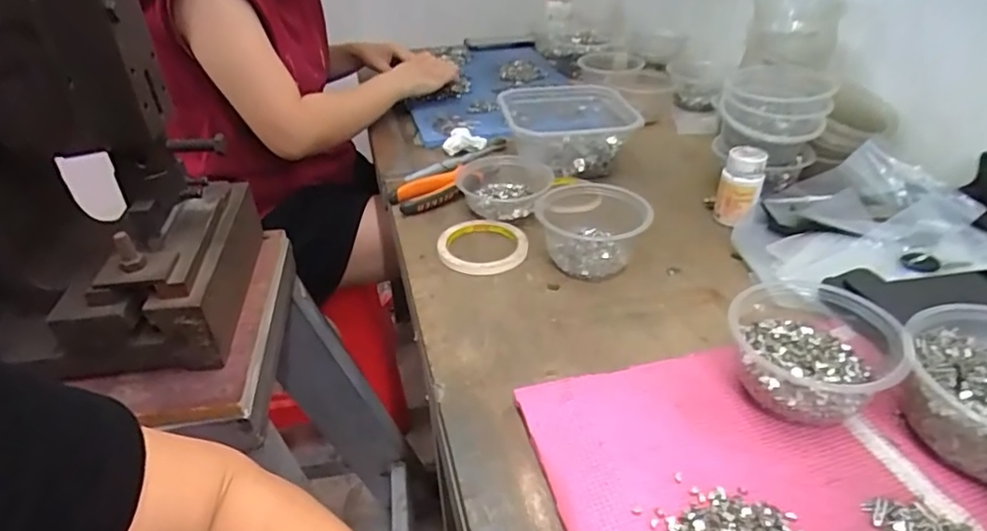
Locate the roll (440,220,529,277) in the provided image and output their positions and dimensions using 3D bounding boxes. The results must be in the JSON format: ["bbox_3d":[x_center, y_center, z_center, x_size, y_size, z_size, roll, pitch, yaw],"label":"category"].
[{"bbox_3d":[-0.012,-0.022,0.642,0.095,0.018,0.095,-1,35,0],"label":"roll"}]

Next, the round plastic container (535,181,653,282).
[{"bbox_3d":[0.104,-0.043,0.619,0.109,0.063,0.129,1,35,3],"label":"round plastic container"}]

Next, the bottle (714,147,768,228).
[{"bbox_3d":[0.281,-0.089,0.659,0.045,0.083,0.042,17,38,24],"label":"bottle"}]

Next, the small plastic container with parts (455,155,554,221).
[{"bbox_3d":[0.012,-0.093,0.708,0.112,0.045,0.099,3,35,5],"label":"small plastic container with parts"}]

